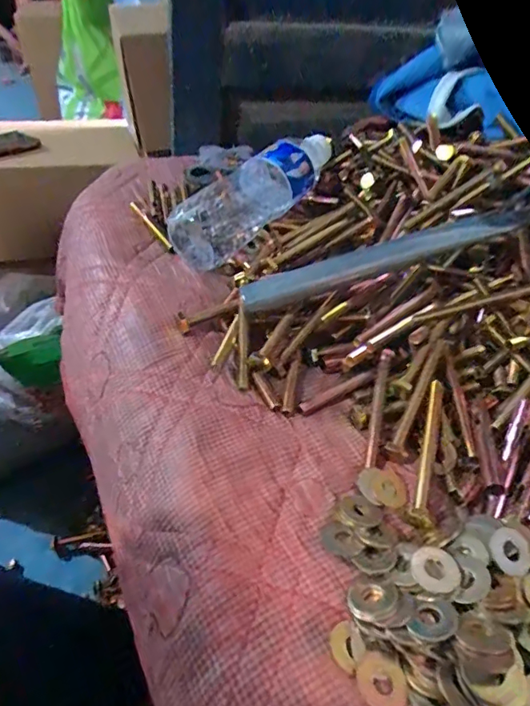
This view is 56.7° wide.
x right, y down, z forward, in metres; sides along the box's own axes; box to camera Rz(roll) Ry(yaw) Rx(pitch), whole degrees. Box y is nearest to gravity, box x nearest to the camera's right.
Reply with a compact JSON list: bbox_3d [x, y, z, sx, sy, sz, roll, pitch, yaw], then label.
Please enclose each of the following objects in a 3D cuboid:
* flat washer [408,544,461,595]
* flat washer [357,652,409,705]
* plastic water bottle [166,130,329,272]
[{"bbox_3d":[0.089,0.114,0.257,0.024,0.004,0.024,-16,46,-8],"label":"flat washer"},{"bbox_3d":[0.054,0.151,0.225,0.023,0.004,0.023,4,39,-3],"label":"flat washer"},{"bbox_3d":[-0.012,-0.159,0.486,0.067,0.051,0.203,33,64,28],"label":"plastic water bottle"}]

